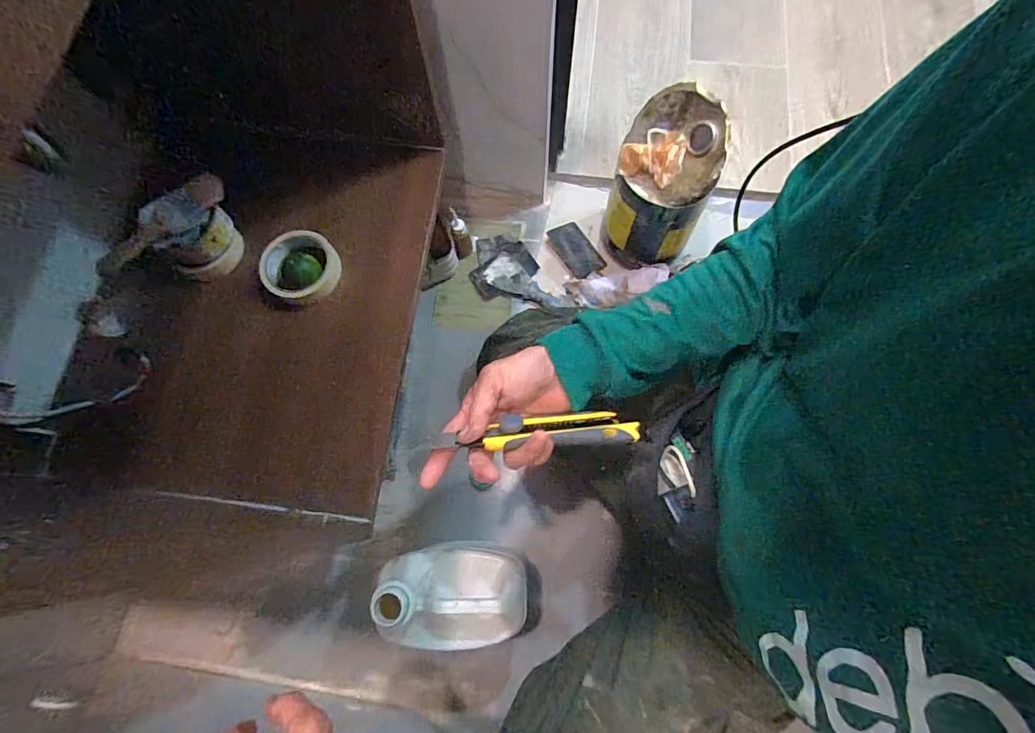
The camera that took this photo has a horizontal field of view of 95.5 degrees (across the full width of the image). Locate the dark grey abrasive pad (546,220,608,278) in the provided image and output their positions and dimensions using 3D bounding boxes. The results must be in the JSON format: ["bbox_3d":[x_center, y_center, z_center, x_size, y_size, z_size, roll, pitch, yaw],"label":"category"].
[{"bbox_3d":[0.112,-0.220,0.888,0.062,0.014,0.113,-30,75,-7],"label":"dark grey abrasive pad"}]

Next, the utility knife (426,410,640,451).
[{"bbox_3d":[0.017,0.057,0.419,0.185,0.019,0.031,-2,73,-12],"label":"utility knife"}]

